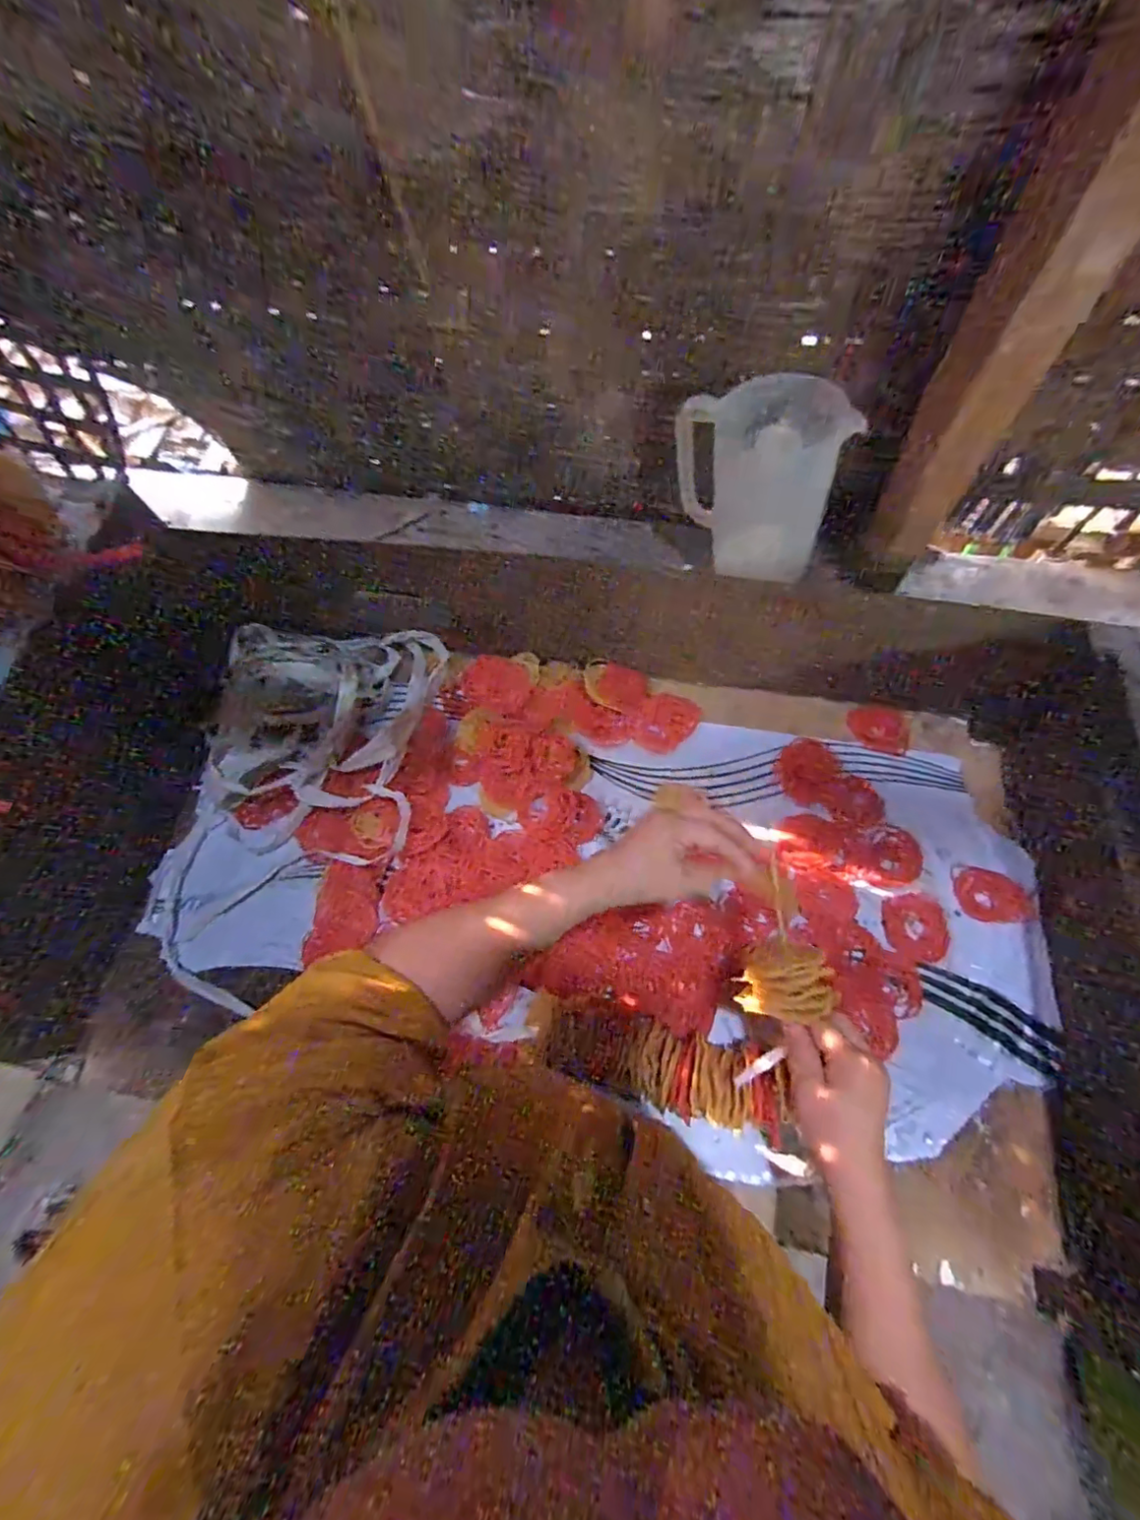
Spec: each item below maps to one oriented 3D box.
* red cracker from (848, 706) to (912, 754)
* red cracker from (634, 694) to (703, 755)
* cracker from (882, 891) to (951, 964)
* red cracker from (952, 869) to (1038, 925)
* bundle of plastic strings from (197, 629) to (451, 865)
[{"bbox_3d":[0.358,-0.036,0.668,0.066,0.005,0.050,13,107,18],"label":"red cracker"},{"bbox_3d":[0.115,-0.044,0.687,0.063,0.006,0.074,28,84,6],"label":"red cracker"},{"bbox_3d":[0.350,0.168,0.581,0.059,0.004,0.066,-5,65,1],"label":"cracker"},{"bbox_3d":[0.430,0.137,0.586,0.065,0.005,0.053,-4,64,13],"label":"red cracker"},{"bbox_3d":[-0.286,-0.042,0.667,0.256,0.080,0.293,5,65,5],"label":"bundle of plastic strings"}]

